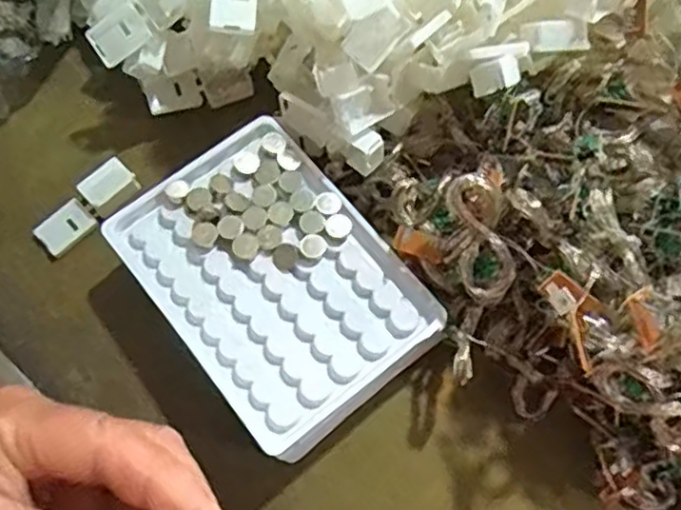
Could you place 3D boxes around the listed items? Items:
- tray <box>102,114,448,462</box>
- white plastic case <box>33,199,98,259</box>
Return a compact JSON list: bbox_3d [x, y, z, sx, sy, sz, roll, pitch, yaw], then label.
[{"bbox_3d":[-0.028,0.012,0.316,0.095,0.032,0.133,-38,74,-10],"label":"tray"},{"bbox_3d":[-0.137,-0.013,0.352,0.027,0.008,0.019,-40,74,-10],"label":"white plastic case"}]

